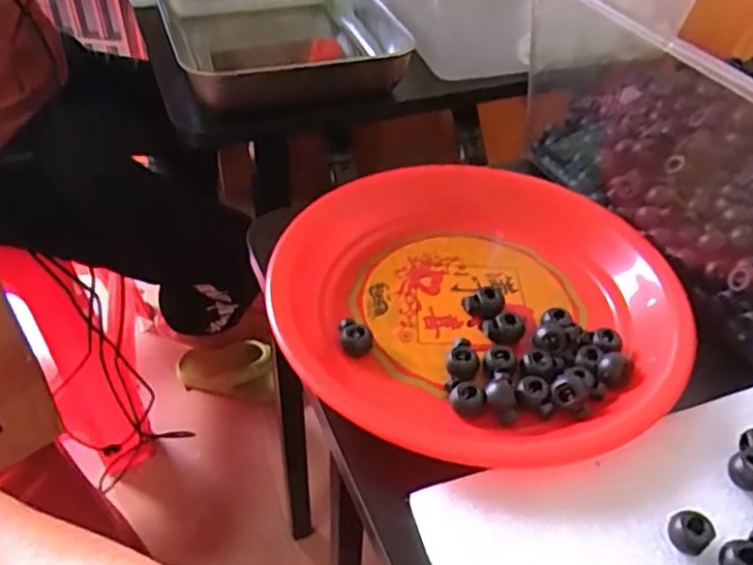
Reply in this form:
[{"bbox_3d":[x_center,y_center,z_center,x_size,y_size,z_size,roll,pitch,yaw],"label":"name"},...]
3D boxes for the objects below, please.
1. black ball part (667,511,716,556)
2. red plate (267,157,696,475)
[{"bbox_3d":[0.132,0.105,0.284,0.012,0.013,0.016,-31,53,-30],"label":"black ball part"},{"bbox_3d":[0.059,0.001,0.386,0.229,0.042,0.241,18,45,16],"label":"red plate"}]

